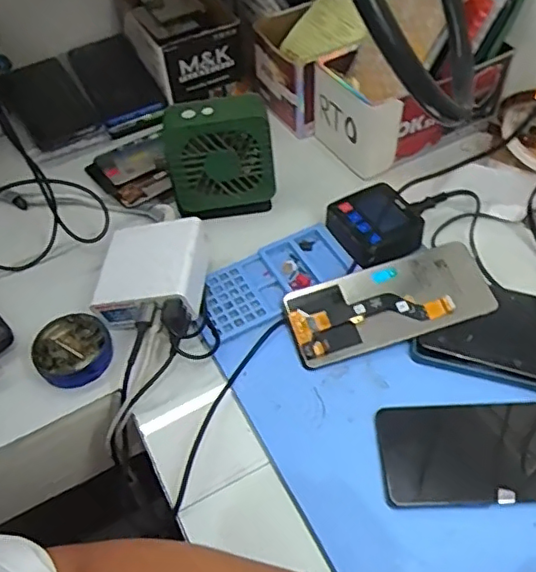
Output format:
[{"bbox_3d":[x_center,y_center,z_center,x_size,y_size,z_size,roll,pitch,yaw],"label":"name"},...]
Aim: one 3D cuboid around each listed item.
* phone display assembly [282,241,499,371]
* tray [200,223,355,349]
[{"bbox_3d":[0.098,0.013,0.478,0.164,0.009,0.074,-16,57,-3],"label":"phone display assembly"},{"bbox_3d":[0.002,-0.005,0.516,0.154,0.014,0.069,-28,56,-17],"label":"tray"}]

